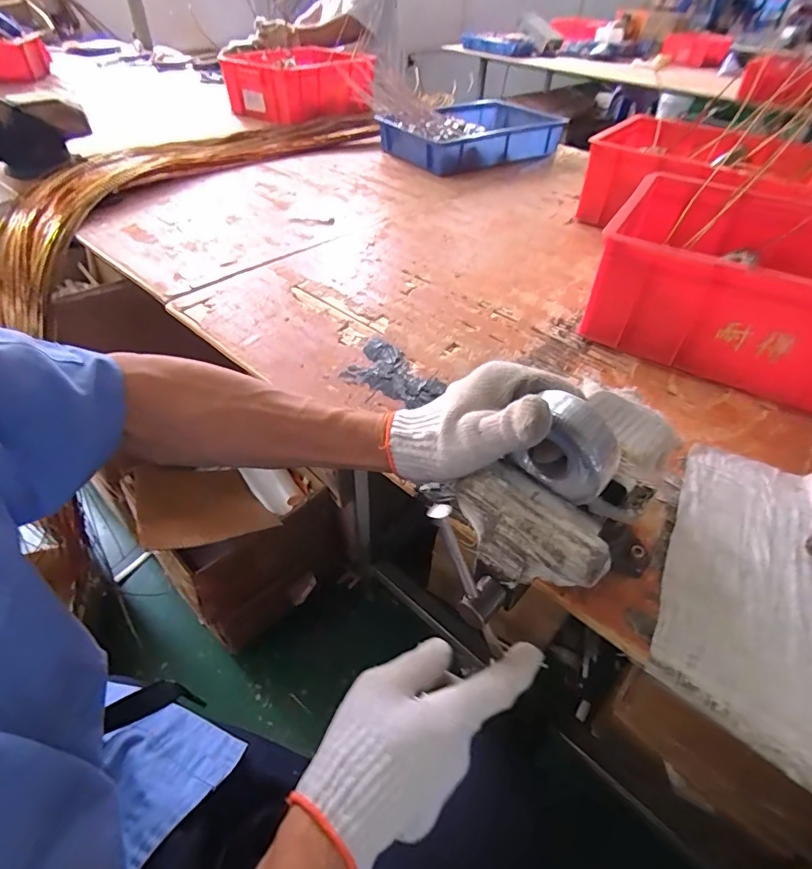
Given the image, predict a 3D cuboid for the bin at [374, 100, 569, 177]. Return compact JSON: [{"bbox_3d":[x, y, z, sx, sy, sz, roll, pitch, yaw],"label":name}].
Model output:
[{"bbox_3d":[0.157,-0.804,1.311,0.380,0.099,0.335,-28,51,-28],"label":"bin"}]

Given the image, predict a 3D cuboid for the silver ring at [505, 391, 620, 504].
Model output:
[{"bbox_3d":[0.105,0.009,0.313,0.056,0.057,0.030,34,52,29],"label":"silver ring"}]

